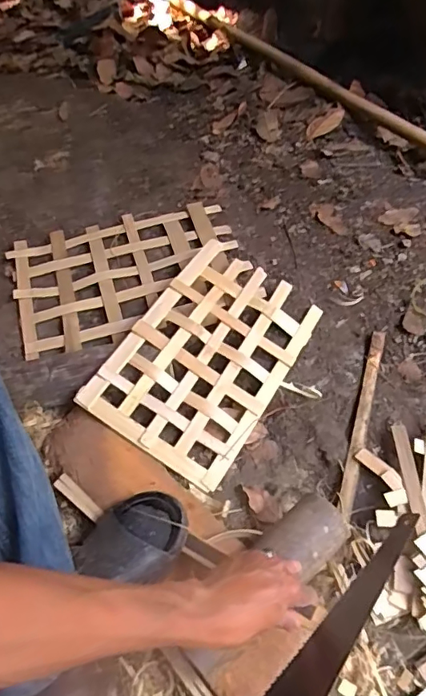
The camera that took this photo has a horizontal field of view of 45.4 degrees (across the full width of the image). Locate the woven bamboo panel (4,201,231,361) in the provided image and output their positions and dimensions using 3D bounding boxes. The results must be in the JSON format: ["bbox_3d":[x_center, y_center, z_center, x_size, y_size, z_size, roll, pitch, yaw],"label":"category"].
[{"bbox_3d":[-0.151,-0.141,0.896,0.387,0.020,0.268,-18,58,-10],"label":"woven bamboo panel"}]

